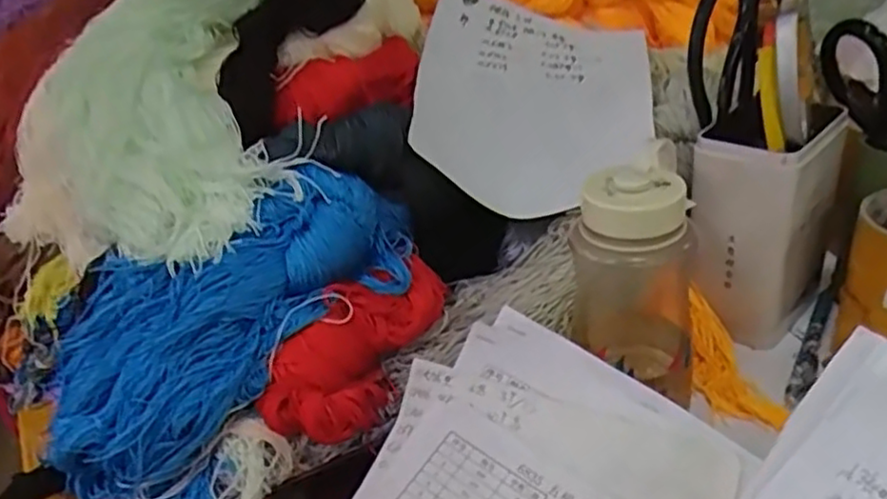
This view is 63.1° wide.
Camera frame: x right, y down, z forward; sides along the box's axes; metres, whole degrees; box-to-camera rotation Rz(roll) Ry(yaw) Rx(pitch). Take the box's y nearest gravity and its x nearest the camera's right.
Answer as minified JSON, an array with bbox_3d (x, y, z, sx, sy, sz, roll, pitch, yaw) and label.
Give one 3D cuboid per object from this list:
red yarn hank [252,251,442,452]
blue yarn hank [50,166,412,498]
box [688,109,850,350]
[{"bbox_3d":[-0.058,0.072,0.504,0.042,0.084,0.146,17,38,36],"label":"red yarn hank"},{"bbox_3d":[-0.153,0.051,0.503,0.291,0.111,0.132,-41,39,-13],"label":"blue yarn hank"},{"bbox_3d":[0.244,-0.018,0.558,0.082,0.150,0.101,18,38,36],"label":"box"}]

